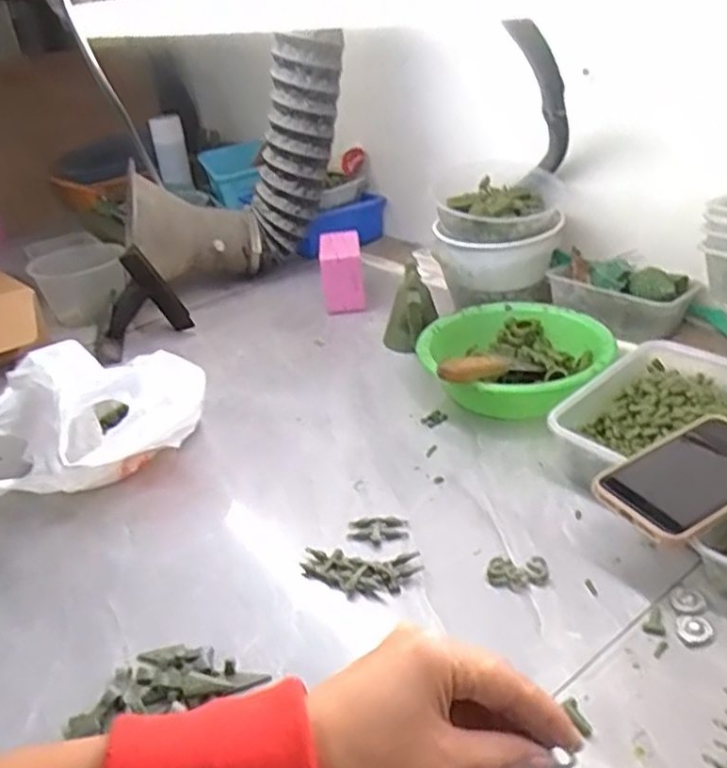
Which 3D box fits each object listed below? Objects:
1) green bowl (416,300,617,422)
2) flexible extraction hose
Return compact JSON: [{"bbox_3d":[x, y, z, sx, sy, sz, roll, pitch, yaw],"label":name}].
[{"bbox_3d":[0.164,-0.029,0.777,0.201,0.079,0.203,-1,30,11],"label":"green bowl"},{"bbox_3d":[-0.108,-0.329,1.033,0.092,0.341,0.112,22,36,8],"label":"flexible extraction hose"}]

